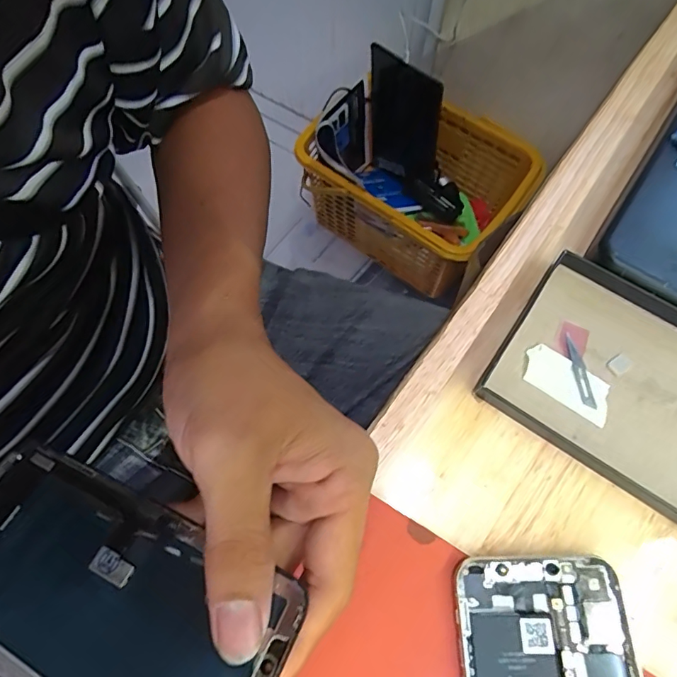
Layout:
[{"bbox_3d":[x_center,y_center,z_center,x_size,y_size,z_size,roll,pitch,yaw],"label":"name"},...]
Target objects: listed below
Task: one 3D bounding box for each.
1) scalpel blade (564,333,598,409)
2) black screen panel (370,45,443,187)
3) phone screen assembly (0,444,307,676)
[{"bbox_3d":[0.127,0.017,0.254,0.007,0.004,0.040,-7,64,-2],"label":"scalpel blade"},{"bbox_3d":[0.118,-0.383,0.875,0.016,0.242,0.153,-41,63,-17],"label":"black screen panel"},{"bbox_3d":[-0.084,0.090,0.170,0.138,0.007,0.066,20,67,18],"label":"phone screen assembly"}]

